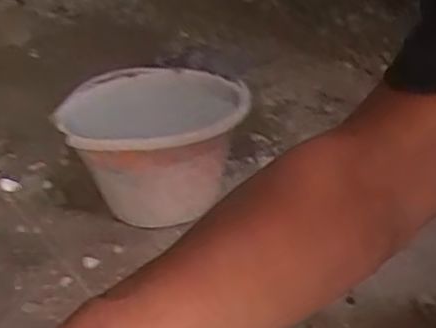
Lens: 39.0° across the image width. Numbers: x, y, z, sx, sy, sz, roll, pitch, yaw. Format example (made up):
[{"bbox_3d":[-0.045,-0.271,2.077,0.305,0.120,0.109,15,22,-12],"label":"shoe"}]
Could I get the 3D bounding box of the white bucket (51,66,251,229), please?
[{"bbox_3d":[-0.091,-0.025,0.887,0.252,0.153,0.259,-2,31,6],"label":"white bucket"}]

